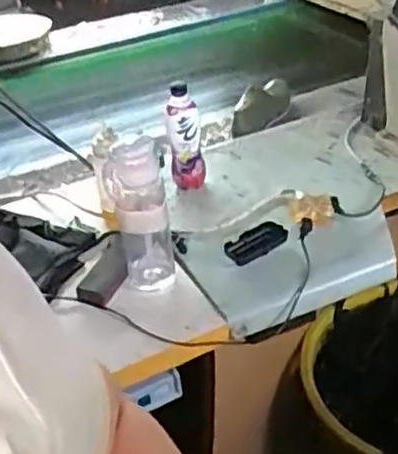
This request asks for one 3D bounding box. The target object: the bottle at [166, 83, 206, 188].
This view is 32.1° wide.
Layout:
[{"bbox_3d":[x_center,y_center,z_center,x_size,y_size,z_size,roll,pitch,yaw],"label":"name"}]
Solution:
[{"bbox_3d":[-0.027,-0.169,1.349,0.063,0.210,0.056,-5,34,2],"label":"bottle"}]

